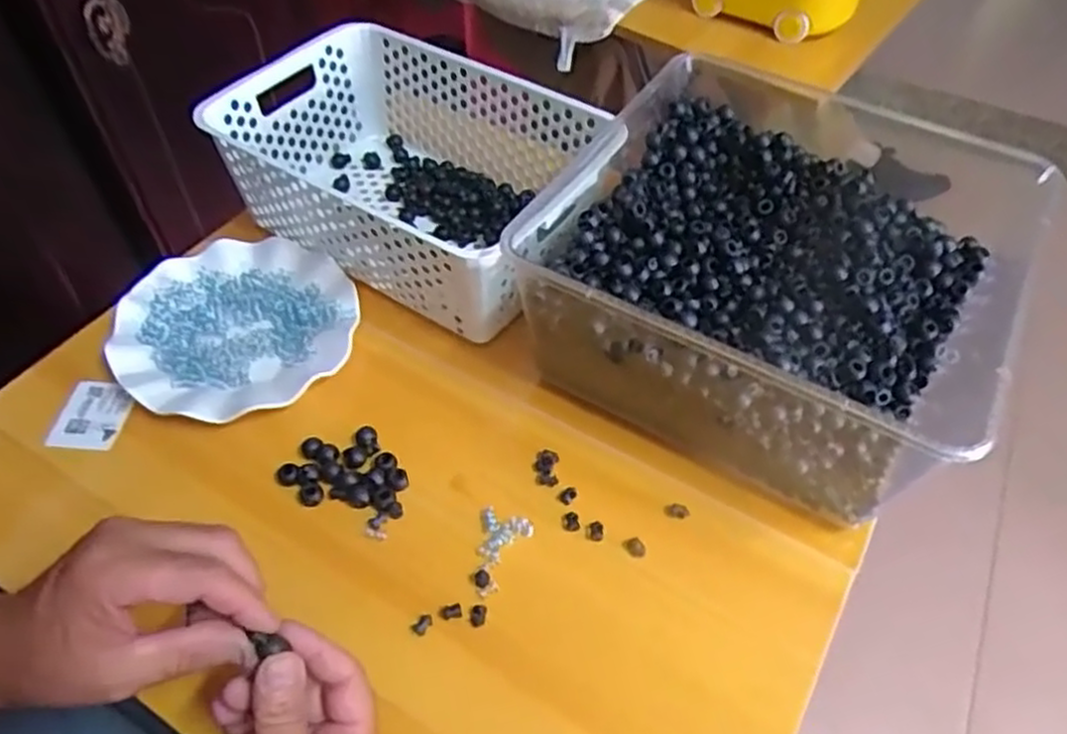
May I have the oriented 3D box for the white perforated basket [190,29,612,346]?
[{"bbox_3d":[-0.104,-0.167,0.649,0.305,0.110,0.209,26,55,18],"label":"white perforated basket"}]

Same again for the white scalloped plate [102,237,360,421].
[{"bbox_3d":[-0.233,-0.032,0.595,0.175,0.024,0.179,1,51,-1],"label":"white scalloped plate"}]

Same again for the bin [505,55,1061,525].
[{"bbox_3d":[0.162,-0.059,0.553,0.302,0.141,0.274,28,55,20],"label":"bin"}]

